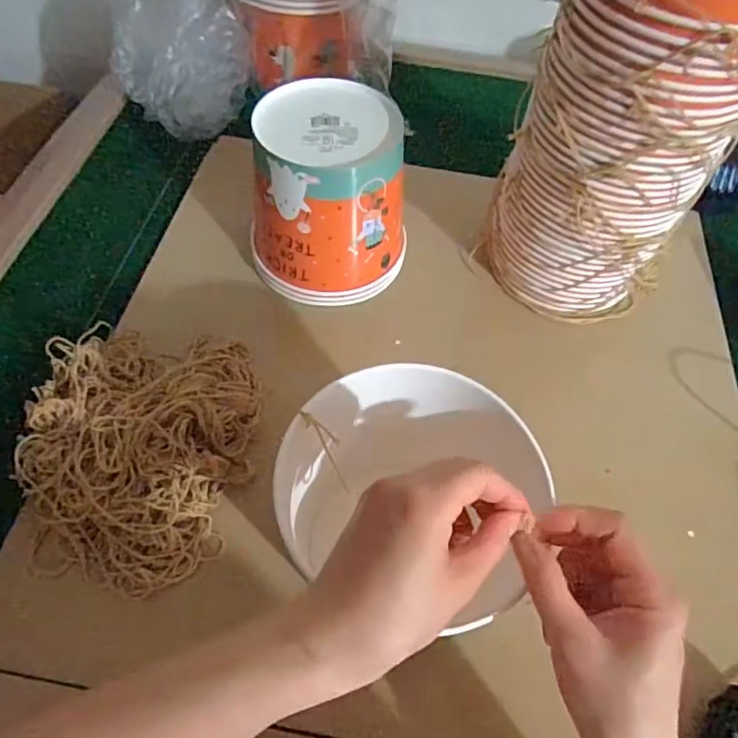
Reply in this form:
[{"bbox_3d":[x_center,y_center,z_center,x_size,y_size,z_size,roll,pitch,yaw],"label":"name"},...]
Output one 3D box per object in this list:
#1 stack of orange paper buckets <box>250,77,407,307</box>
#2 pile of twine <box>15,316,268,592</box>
[{"bbox_3d":[-0.034,-0.164,0.546,0.139,0.148,0.139,5,56,-2],"label":"stack of orange paper buckets"},{"bbox_3d":[-0.182,0.052,0.456,0.166,0.062,0.218,5,56,-1],"label":"pile of twine"}]

